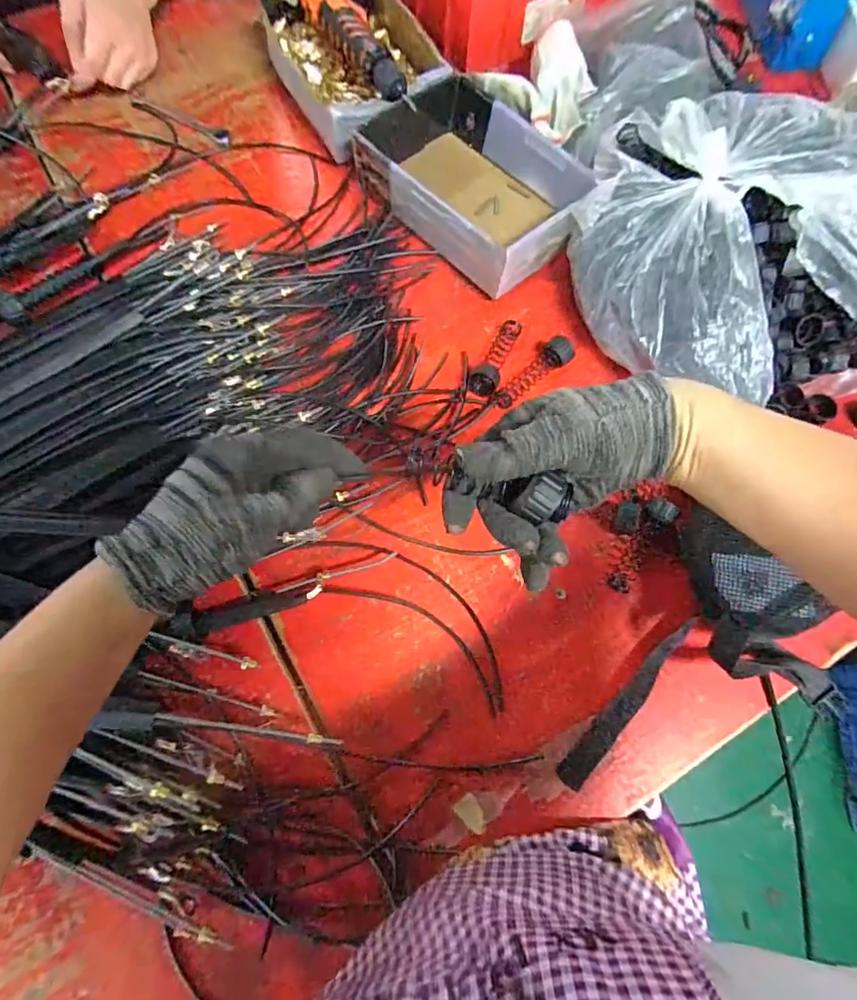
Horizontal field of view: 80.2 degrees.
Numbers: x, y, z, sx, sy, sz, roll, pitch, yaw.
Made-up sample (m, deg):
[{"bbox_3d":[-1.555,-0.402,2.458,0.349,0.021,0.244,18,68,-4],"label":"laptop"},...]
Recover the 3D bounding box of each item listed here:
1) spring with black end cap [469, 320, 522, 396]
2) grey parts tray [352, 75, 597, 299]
[{"bbox_3d":[0.075,-0.157,0.552,0.029,0.023,0.096,24,74,8],"label":"spring with black end cap"},{"bbox_3d":[0.048,-0.388,0.606,0.279,0.059,0.178,44,78,12],"label":"grey parts tray"}]

